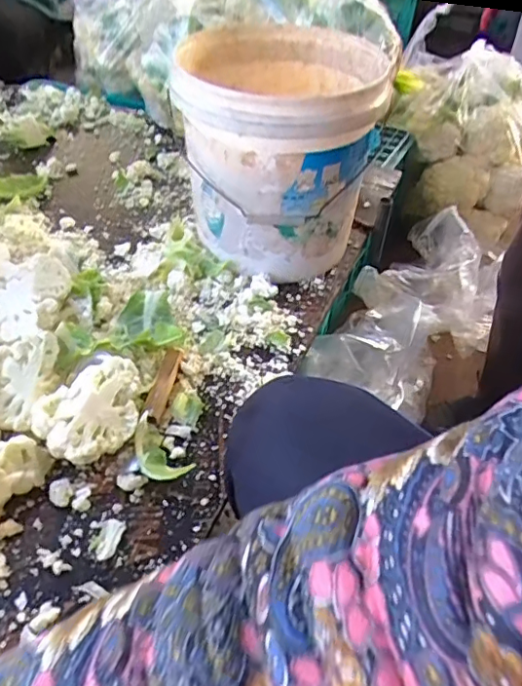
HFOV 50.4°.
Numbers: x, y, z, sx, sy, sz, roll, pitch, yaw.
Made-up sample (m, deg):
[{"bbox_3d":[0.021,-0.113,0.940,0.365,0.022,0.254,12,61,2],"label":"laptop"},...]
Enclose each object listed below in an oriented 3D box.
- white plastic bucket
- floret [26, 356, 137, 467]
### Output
[{"bbox_3d":[0.023,-0.248,0.759,0.238,0.264,0.252,2,45,-2],"label":"white plastic bucket"},{"bbox_3d":[-0.174,0.069,0.571,0.096,0.052,0.114,34,53,27],"label":"floret"}]

